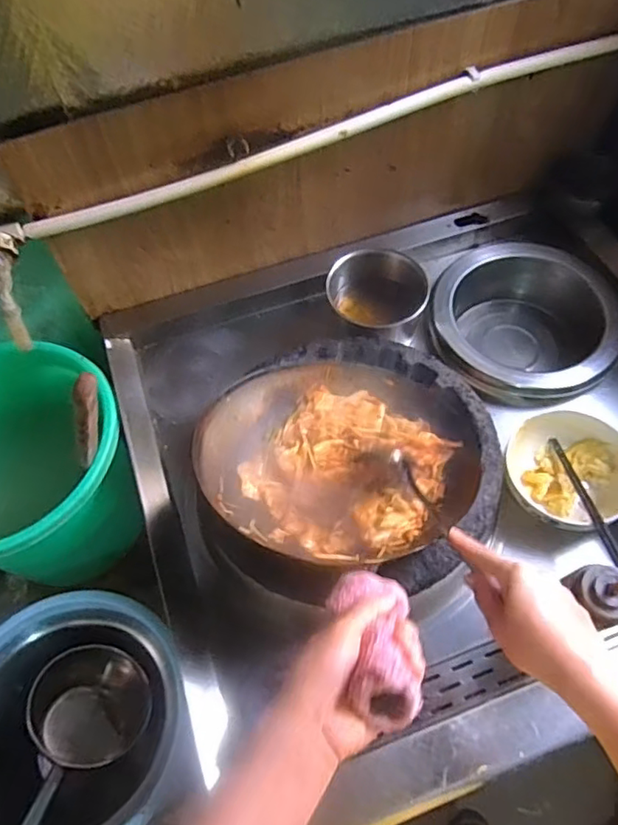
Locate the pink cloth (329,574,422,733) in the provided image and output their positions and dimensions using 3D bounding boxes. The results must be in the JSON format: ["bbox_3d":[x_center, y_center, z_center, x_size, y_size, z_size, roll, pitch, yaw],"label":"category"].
[{"bbox_3d":[0.054,0.172,0.466,0.062,0.042,0.131,-9,25,-2],"label":"pink cloth"}]

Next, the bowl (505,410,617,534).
[{"bbox_3d":[0.348,0.081,0.798,0.162,0.059,0.163,-1,58,2],"label":"bowl"}]

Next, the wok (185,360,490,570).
[{"bbox_3d":[0.039,0.043,0.765,0.326,0.098,0.309,11,60,10],"label":"wok"}]

